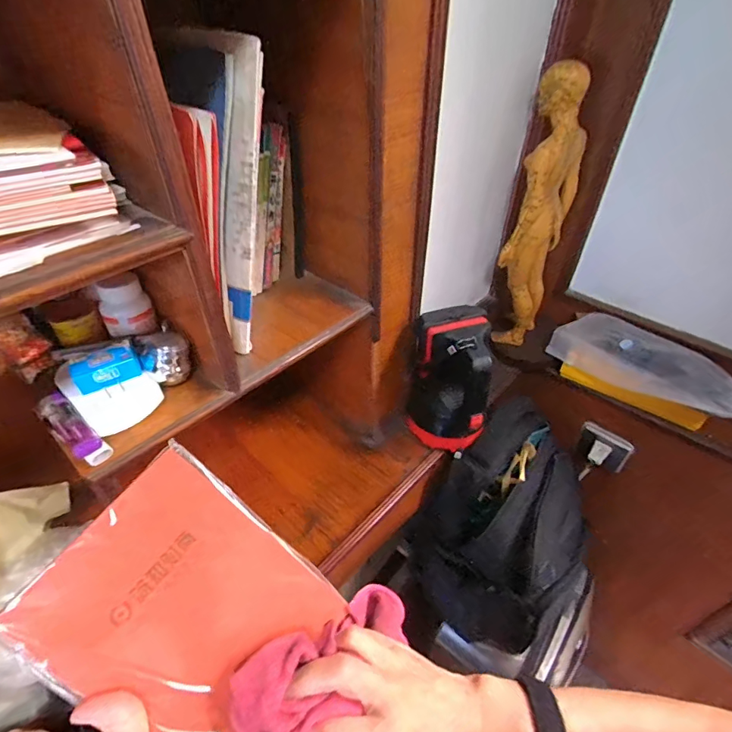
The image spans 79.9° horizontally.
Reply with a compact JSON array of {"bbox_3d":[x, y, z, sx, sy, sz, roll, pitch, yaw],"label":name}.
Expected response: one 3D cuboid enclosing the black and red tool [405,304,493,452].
[{"bbox_3d":[0.126,0.029,0.682,0.108,0.217,0.107,2,42,3],"label":"black and red tool"}]

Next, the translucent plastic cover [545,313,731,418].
[{"bbox_3d":[0.496,-0.005,0.781,0.120,0.068,0.292,-28,48,-27],"label":"translucent plastic cover"}]

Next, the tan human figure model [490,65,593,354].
[{"bbox_3d":[0.289,-0.229,0.747,0.089,0.476,0.120,16,44,18],"label":"tan human figure model"}]

